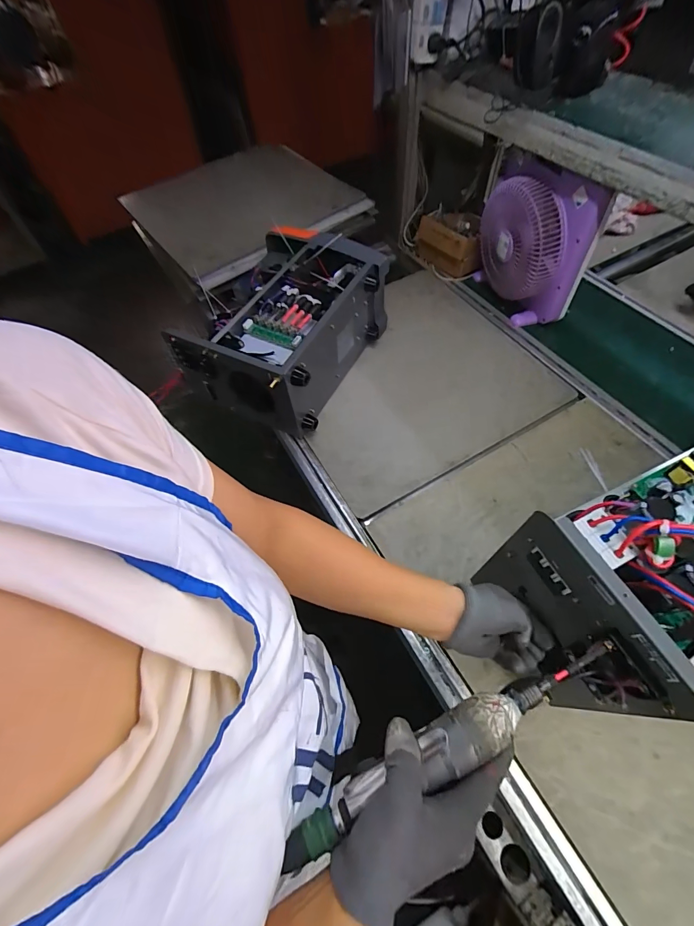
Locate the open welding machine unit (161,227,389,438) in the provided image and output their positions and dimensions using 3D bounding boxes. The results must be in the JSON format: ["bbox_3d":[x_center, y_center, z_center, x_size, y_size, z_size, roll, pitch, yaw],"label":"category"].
[{"bbox_3d":[-0.122,-0.300,0.854,0.291,0.200,0.427,24,62,16],"label":"open welding machine unit"}]

